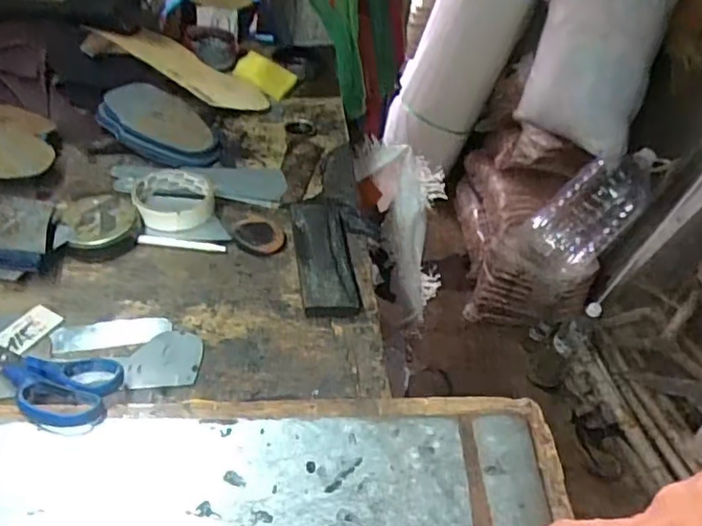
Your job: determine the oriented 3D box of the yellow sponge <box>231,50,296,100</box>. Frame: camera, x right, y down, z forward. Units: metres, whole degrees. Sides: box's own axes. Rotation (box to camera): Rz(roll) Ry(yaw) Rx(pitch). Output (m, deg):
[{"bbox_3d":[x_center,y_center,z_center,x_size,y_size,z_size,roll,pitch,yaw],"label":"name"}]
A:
[{"bbox_3d":[-0.128,-0.281,0.894,0.083,0.016,0.046,34,87,-7],"label":"yellow sponge"}]

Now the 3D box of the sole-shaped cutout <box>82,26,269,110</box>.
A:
[{"bbox_3d":[-0.233,-0.273,0.836,0.237,0.013,0.097,26,42,-9],"label":"sole-shaped cutout"}]

